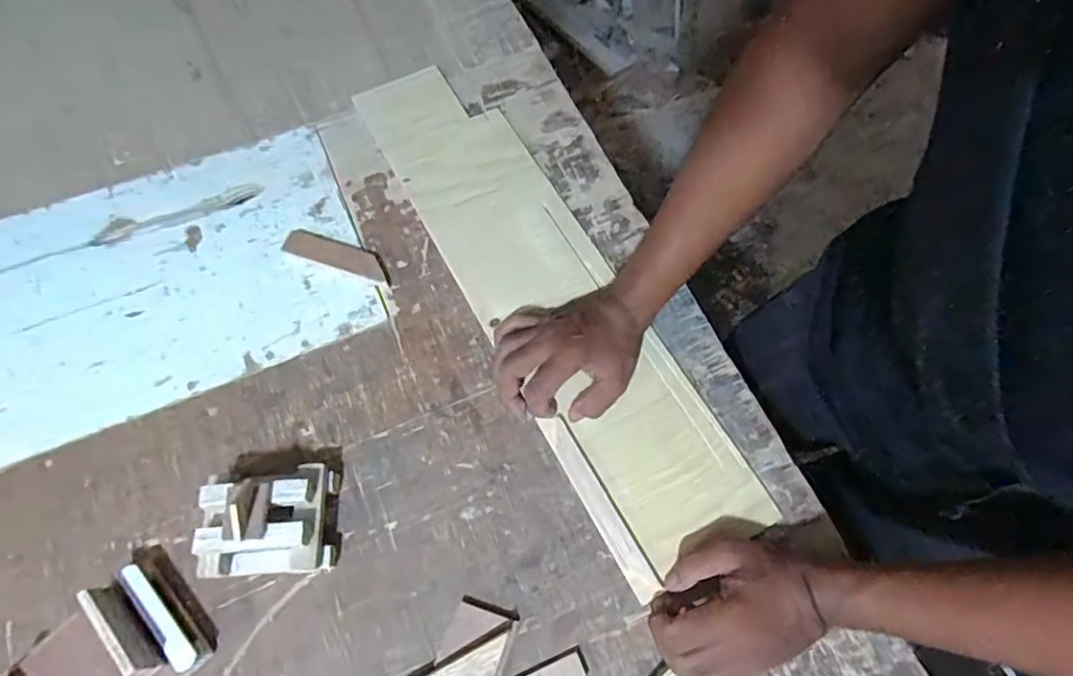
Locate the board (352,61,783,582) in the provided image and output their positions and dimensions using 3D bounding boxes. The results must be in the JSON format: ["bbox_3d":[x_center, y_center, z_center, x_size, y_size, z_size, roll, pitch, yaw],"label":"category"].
[{"bbox_3d":[0.001,-0.066,0.592,0.137,0.012,0.590,-29,71,-13],"label":"board"}]

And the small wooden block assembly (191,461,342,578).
[{"bbox_3d":[-0.215,0.144,0.472,0.096,0.063,0.082,-5,66,-3],"label":"small wooden block assembly"}]

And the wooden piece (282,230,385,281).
[{"bbox_3d":[-0.203,-0.085,0.601,0.108,0.012,0.032,17,67,7],"label":"wooden piece"}]

